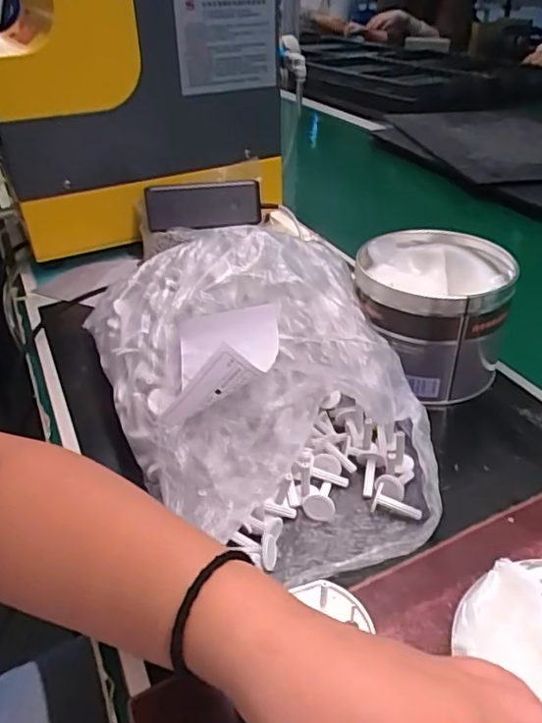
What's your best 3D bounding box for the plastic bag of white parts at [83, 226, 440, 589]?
[{"bbox_3d":[-0.009,0.004,0.429,0.205,0.120,0.299,-15,36,-18],"label":"plastic bag of white parts"}]

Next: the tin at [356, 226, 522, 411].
[{"bbox_3d":[0.137,-0.041,0.503,0.123,0.101,0.126,-2,34,1],"label":"tin"}]

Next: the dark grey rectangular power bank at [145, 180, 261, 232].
[{"bbox_3d":[-0.077,-0.176,0.651,0.126,0.049,0.023,-4,14,-1],"label":"dark grey rectangular power bank"}]

